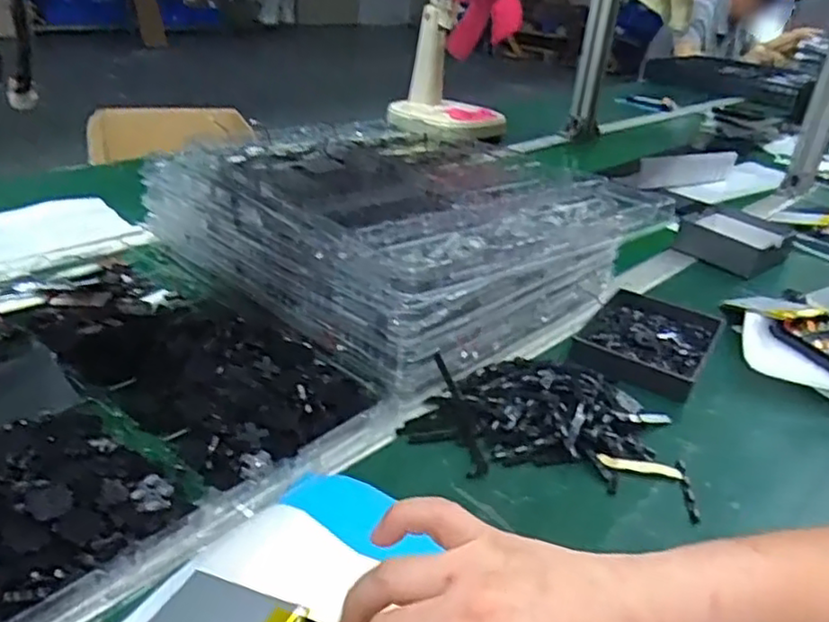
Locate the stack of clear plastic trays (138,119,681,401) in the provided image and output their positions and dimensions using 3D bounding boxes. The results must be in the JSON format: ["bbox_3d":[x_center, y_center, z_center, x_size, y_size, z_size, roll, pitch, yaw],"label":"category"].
[{"bbox_3d":[-0.034,-0.090,0.721,0.449,0.125,0.321,27,35,37],"label":"stack of clear plastic trays"}]

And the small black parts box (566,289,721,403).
[{"bbox_3d":[0.226,0.028,0.651,0.109,0.023,0.158,19,31,26],"label":"small black parts box"}]

